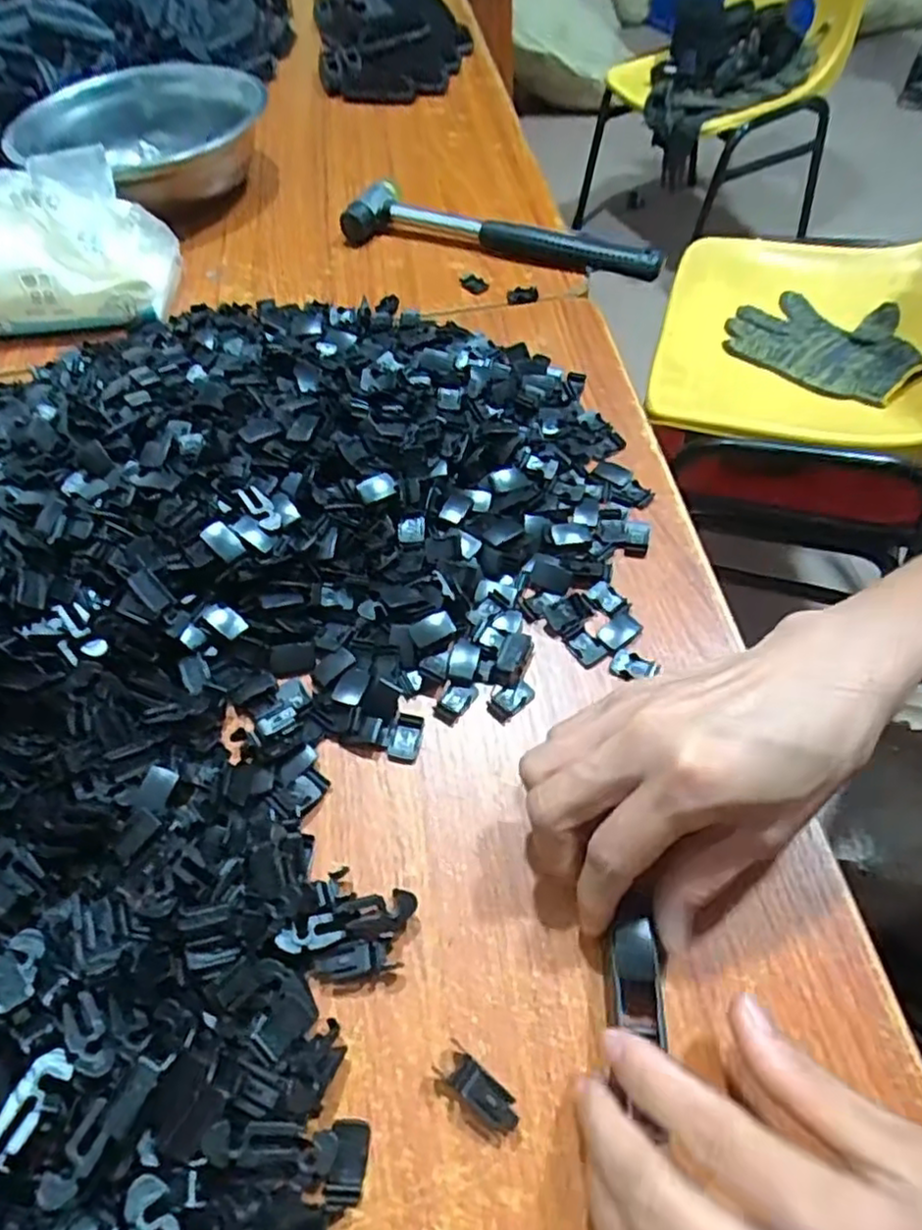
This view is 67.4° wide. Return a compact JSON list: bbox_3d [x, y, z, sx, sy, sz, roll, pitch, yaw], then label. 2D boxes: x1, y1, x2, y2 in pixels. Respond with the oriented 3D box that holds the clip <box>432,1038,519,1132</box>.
[{"bbox_3d":[0.006,0.153,0.224,0.030,0.009,0.011,30,64,22],"label":"clip"}]

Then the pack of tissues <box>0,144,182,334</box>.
[{"bbox_3d":[-0.270,-0.243,0.460,0.136,0.083,0.072,-5,57,1],"label":"pack of tissues"}]

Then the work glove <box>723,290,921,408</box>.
[{"bbox_3d":[0.391,-0.293,0.732,0.192,0.021,0.145,33,65,23],"label":"work glove"}]

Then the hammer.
[{"bbox_3d":[0.028,-0.277,0.494,0.230,0.026,0.046,14,59,13],"label":"hammer"}]

